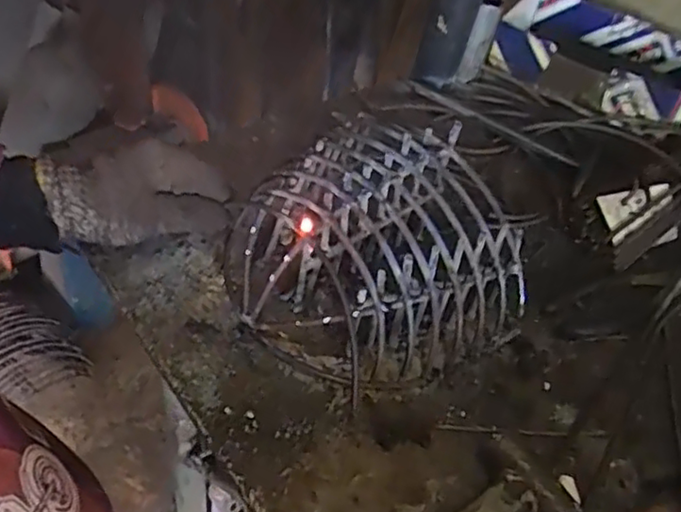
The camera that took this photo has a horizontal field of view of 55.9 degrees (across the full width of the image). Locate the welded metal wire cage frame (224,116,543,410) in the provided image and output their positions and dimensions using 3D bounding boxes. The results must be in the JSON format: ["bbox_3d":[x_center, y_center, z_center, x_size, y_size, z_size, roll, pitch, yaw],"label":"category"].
[{"bbox_3d":[0.024,-0.001,0.498,0.199,0.115,0.192,-25,56,-26],"label":"welded metal wire cage frame"}]

